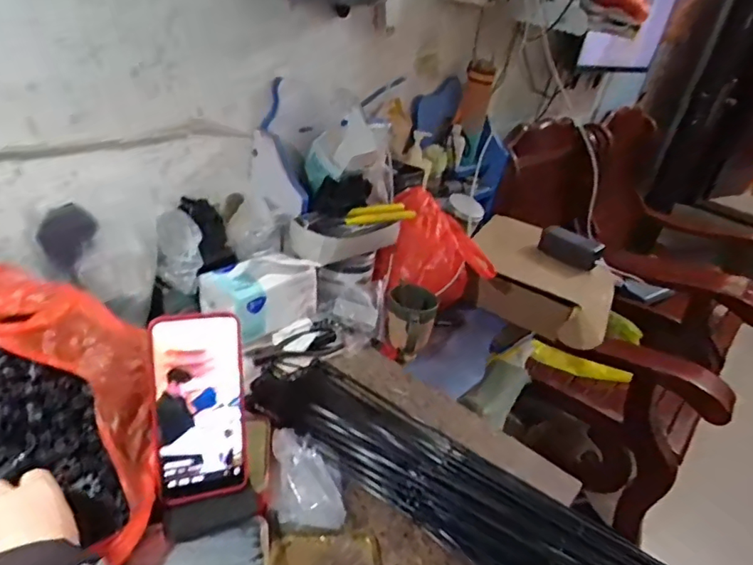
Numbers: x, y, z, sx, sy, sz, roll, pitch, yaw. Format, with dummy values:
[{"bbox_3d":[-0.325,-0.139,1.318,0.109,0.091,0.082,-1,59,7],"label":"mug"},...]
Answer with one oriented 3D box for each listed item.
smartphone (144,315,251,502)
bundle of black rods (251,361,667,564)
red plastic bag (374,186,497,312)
[{"bbox_3d":[-0.157,0.111,0.472,0.078,0.164,0.007,-4,3,-26],"label":"smartphone"},{"bbox_3d":[0.097,0.229,0.585,0.557,0.054,0.149,26,34,29],"label":"bundle of black rods"},{"bbox_3d":[0.113,-0.056,0.967,0.201,0.162,0.153,12,30,8],"label":"red plastic bag"}]

